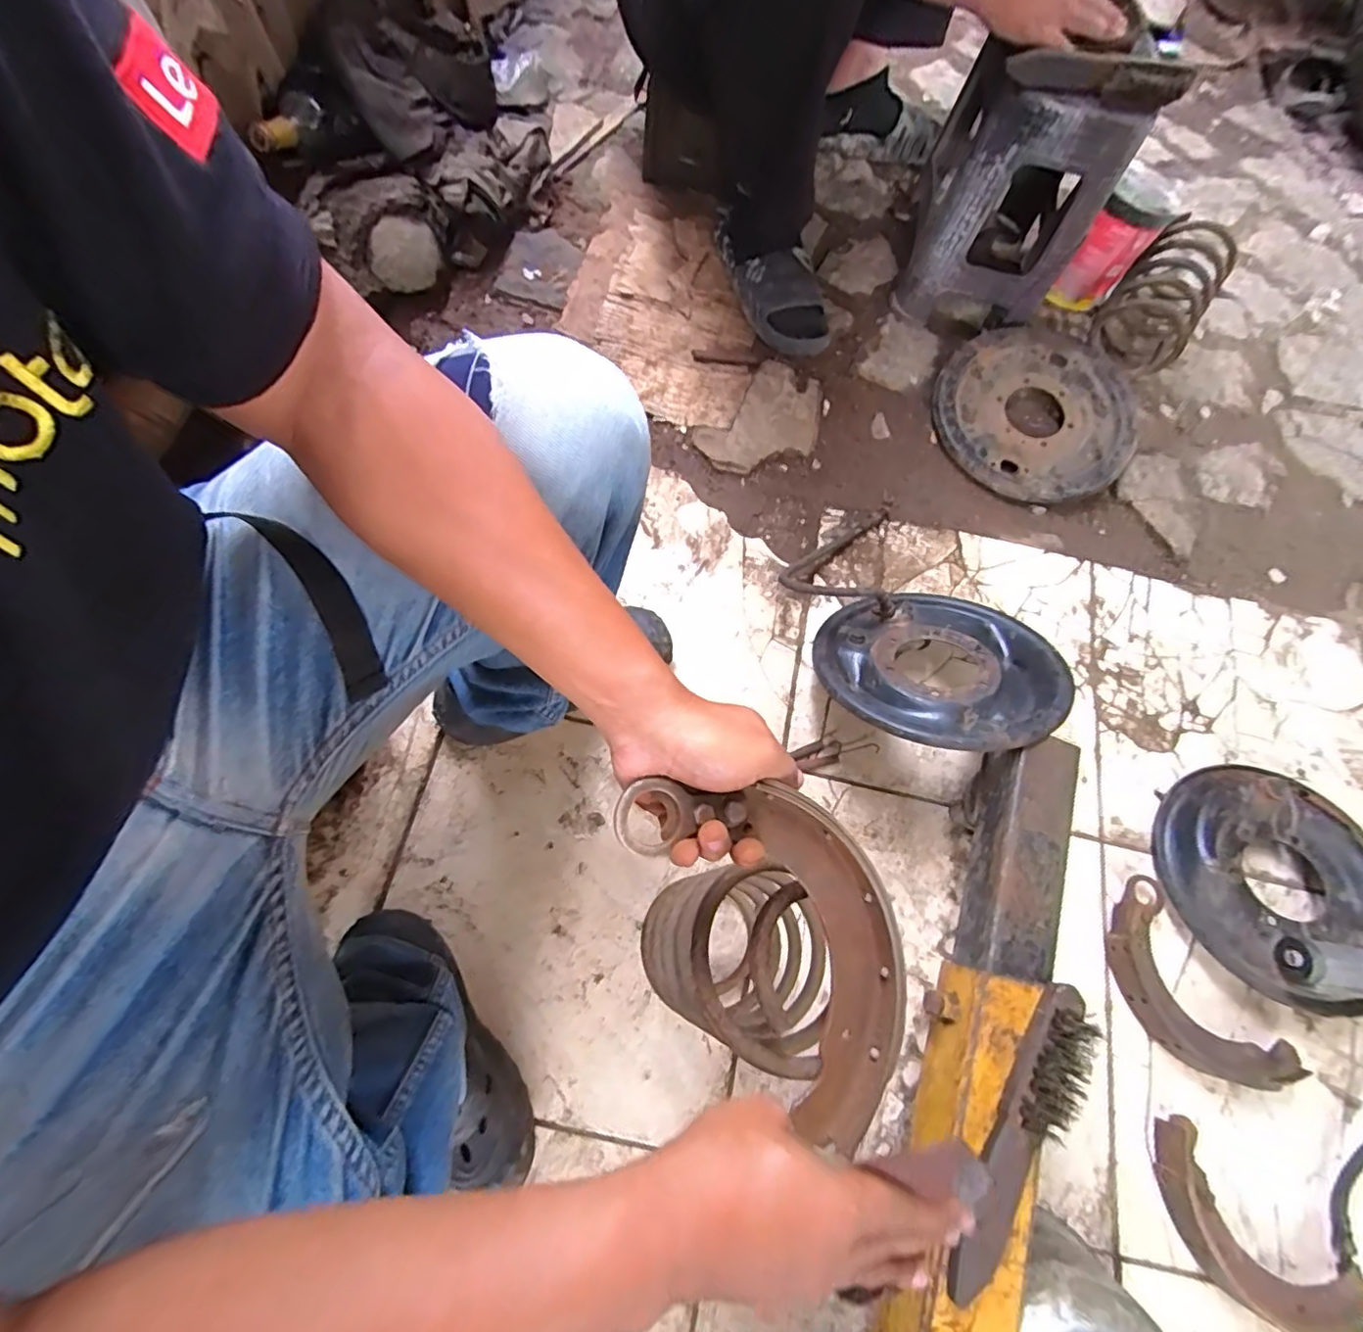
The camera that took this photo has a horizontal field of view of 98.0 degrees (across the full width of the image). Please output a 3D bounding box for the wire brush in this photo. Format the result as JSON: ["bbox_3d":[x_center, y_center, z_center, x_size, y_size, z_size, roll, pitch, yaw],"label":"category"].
[{"bbox_3d":[0.263,0.358,0.449,0.037,0.033,0.229,32,71,7],"label":"wire brush"}]

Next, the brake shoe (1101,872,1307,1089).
[{"bbox_3d":[0.558,0.364,0.660,0.119,0.034,0.219,-27,73,-12],"label":"brake shoe"}]

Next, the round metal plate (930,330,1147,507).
[{"bbox_3d":[0.557,-0.400,0.942,0.307,0.053,0.303,33,71,10],"label":"round metal plate"}]

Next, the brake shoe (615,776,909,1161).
[{"bbox_3d":[0.050,0.153,0.349,0.132,0.048,0.205,-16,89,-17],"label":"brake shoe"}]

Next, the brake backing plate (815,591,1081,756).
[{"bbox_3d":[0.292,0.001,0.686,0.265,0.034,0.261,-3,39,2],"label":"brake backing plate"}]

